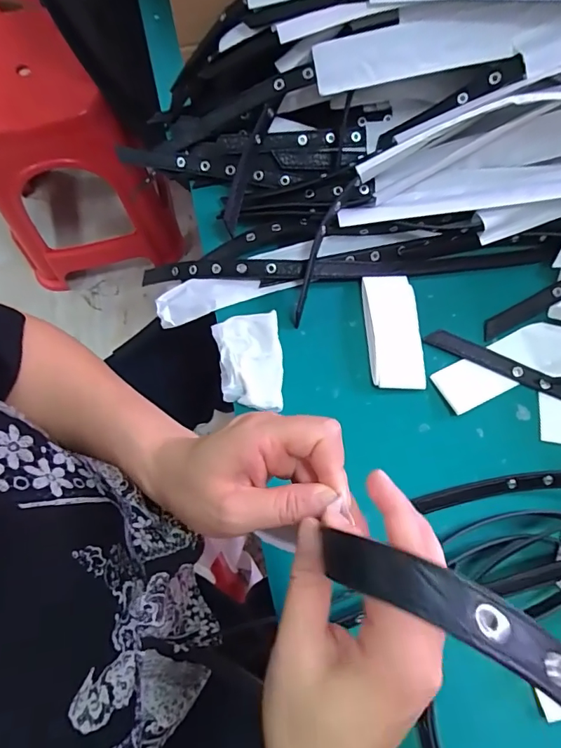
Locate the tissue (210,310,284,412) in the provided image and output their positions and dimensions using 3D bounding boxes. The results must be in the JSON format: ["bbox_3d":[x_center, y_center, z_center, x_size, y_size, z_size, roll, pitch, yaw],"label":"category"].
[{"bbox_3d":[-0.030,-0.011,0.460,0.062,0.017,0.095,-8,72,-4],"label":"tissue"}]

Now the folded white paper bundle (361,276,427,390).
[{"bbox_3d":[0.114,-0.043,0.466,0.054,0.009,0.119,-3,72,-2],"label":"folded white paper bundle"}]

